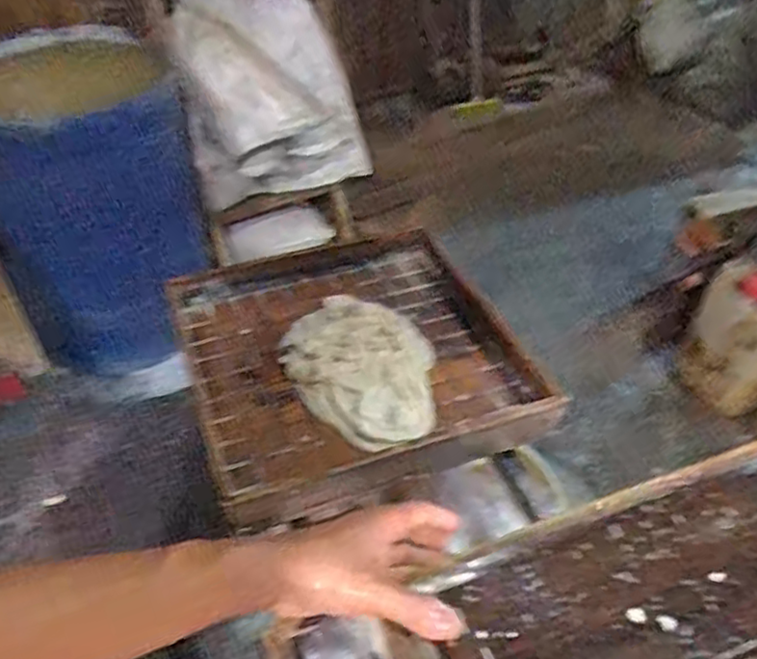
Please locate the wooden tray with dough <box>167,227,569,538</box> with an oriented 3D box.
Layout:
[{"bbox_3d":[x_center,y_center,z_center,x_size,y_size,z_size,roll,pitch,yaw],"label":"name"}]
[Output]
[{"bbox_3d":[-0.035,0.049,1.205,0.568,0.089,0.569,-13,43,-16],"label":"wooden tray with dough"}]

